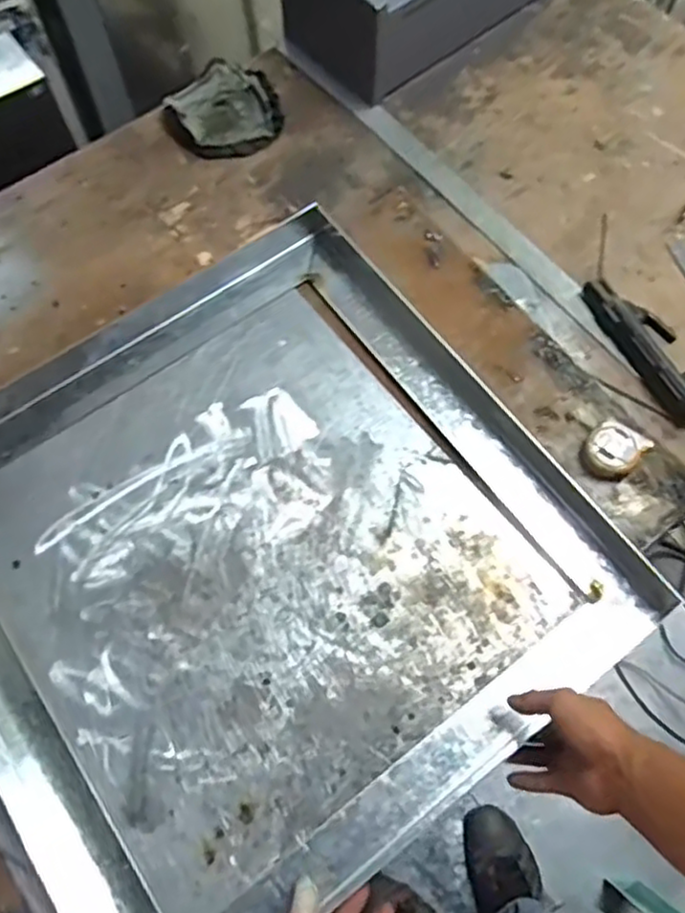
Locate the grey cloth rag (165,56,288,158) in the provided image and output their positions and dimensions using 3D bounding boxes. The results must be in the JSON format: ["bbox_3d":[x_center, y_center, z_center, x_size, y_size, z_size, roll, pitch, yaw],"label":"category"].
[{"bbox_3d":[-0.176,-0.509,0.998,0.161,0.027,0.168,-14,67,-5],"label":"grey cloth rag"}]

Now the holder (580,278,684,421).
[{"bbox_3d":[0.372,-0.140,0.820,0.068,0.030,0.200,-26,69,-11],"label":"holder"}]

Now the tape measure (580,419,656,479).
[{"bbox_3d":[0.301,-0.009,0.760,0.058,0.029,0.059,39,72,16],"label":"tape measure"}]

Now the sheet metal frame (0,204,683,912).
[{"bbox_3d":[-0.098,0.086,0.731,0.635,0.086,0.647,-34,69,-13],"label":"sheet metal frame"}]

